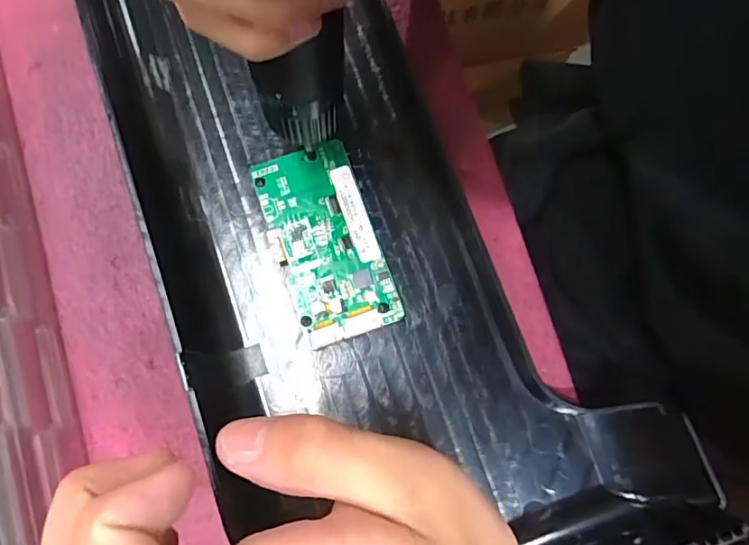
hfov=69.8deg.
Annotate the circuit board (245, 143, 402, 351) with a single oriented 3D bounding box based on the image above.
[{"bbox_3d":[-0.023,-0.015,0.258,0.047,0.008,0.093,-20,79,-4],"label":"circuit board"}]

